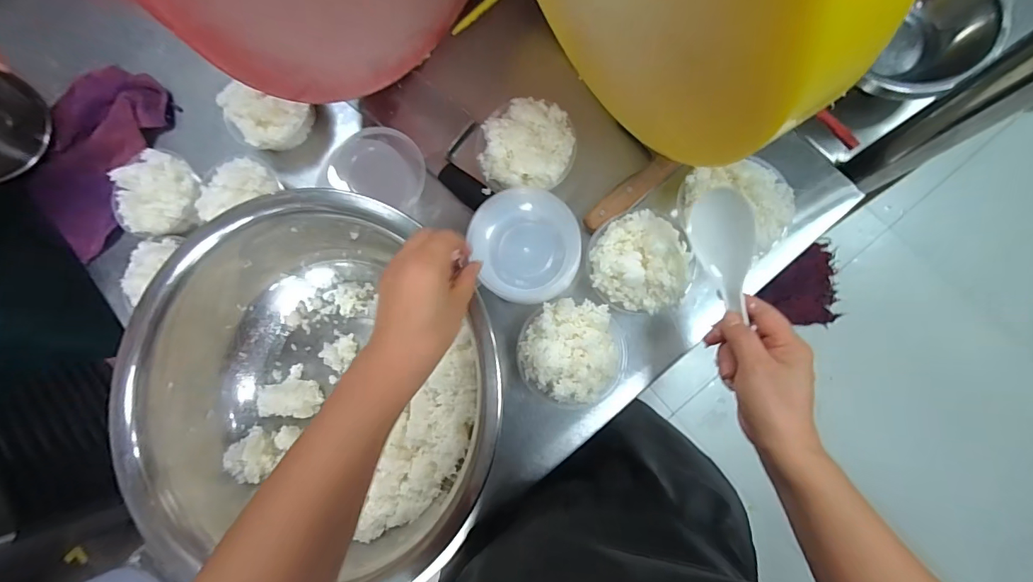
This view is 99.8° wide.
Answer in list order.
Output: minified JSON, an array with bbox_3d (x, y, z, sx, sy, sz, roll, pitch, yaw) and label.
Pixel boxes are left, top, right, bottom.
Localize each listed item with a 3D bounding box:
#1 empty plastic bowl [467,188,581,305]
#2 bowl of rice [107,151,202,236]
[{"bbox_3d":[0.008,-0.048,0.476,0.119,0.038,0.115,-1,83,8],"label":"empty plastic bowl"},{"bbox_3d":[-0.457,-0.116,0.559,0.112,0.063,0.103,-1,83,8],"label":"bowl of rice"}]

